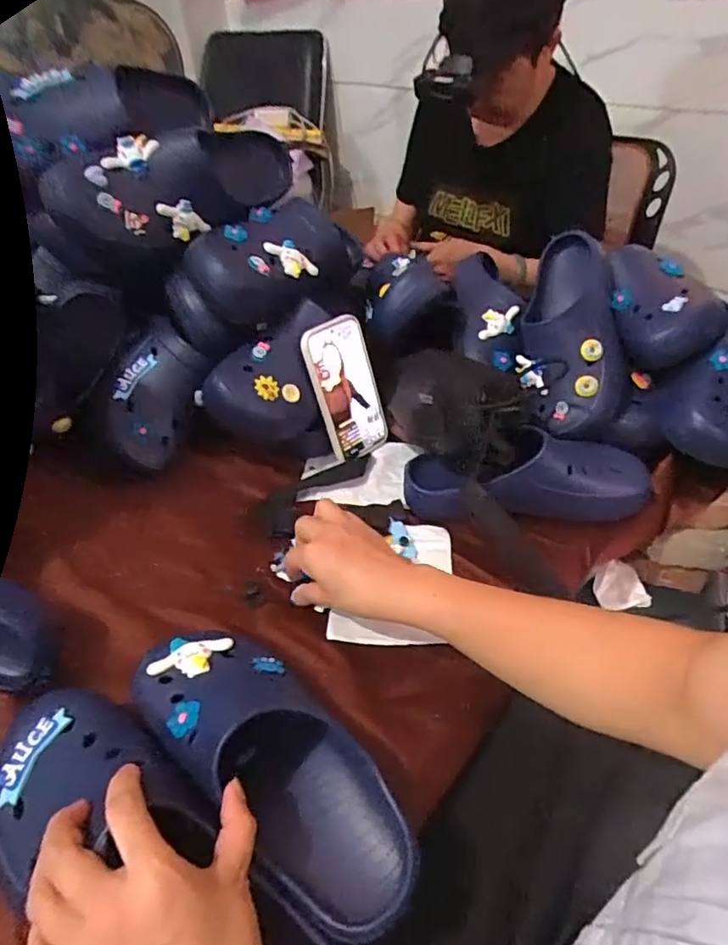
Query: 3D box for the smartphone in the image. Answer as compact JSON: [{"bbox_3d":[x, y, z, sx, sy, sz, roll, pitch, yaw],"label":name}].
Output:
[{"bbox_3d":[-0.020,-0.100,0.681,0.088,0.164,0.011,-35,30,-31],"label":"smartphone"}]

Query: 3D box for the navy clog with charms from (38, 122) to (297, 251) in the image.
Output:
[{"bbox_3d":[-0.200,-0.331,0.645,0.104,0.095,0.292,29,51,30],"label":"navy clog with charms"}]

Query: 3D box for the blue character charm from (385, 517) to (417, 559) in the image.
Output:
[{"bbox_3d":[0.037,0.070,0.601,0.025,0.008,0.053,-15,44,-13],"label":"blue character charm"}]

